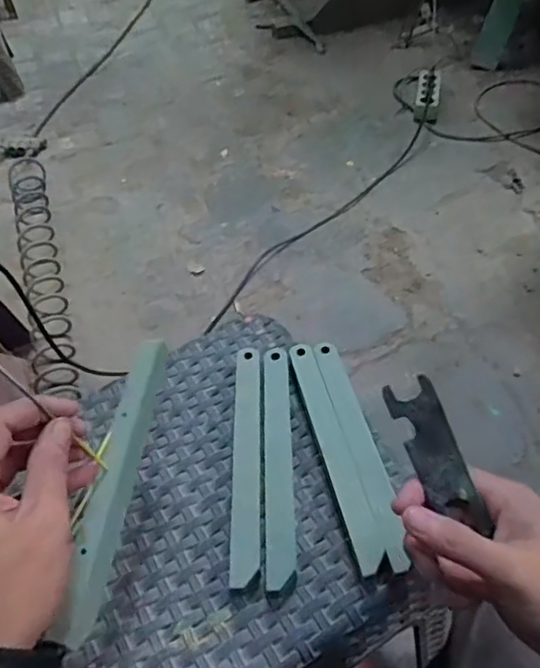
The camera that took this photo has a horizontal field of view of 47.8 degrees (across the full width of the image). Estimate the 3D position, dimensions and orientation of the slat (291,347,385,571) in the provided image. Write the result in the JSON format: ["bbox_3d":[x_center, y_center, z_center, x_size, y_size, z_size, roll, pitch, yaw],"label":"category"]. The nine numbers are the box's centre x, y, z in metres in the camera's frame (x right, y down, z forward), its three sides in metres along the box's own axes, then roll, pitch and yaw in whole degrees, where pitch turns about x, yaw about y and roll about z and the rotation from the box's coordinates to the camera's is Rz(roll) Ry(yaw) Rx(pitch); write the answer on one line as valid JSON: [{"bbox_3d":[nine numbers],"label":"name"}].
[{"bbox_3d":[0.047,0.081,0.461,0.021,0.006,0.197,-13,49,-5],"label":"slat"}]

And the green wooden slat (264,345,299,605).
[{"bbox_3d":[0.007,0.096,0.466,0.022,0.017,0.199,-4,49,3],"label":"green wooden slat"}]

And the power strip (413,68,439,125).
[{"bbox_3d":[0.423,-0.644,1.637,0.060,0.047,0.231,5,50,11],"label":"power strip"}]

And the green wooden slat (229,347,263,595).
[{"bbox_3d":[-0.017,0.091,0.466,0.022,0.008,0.199,-4,49,3],"label":"green wooden slat"}]

